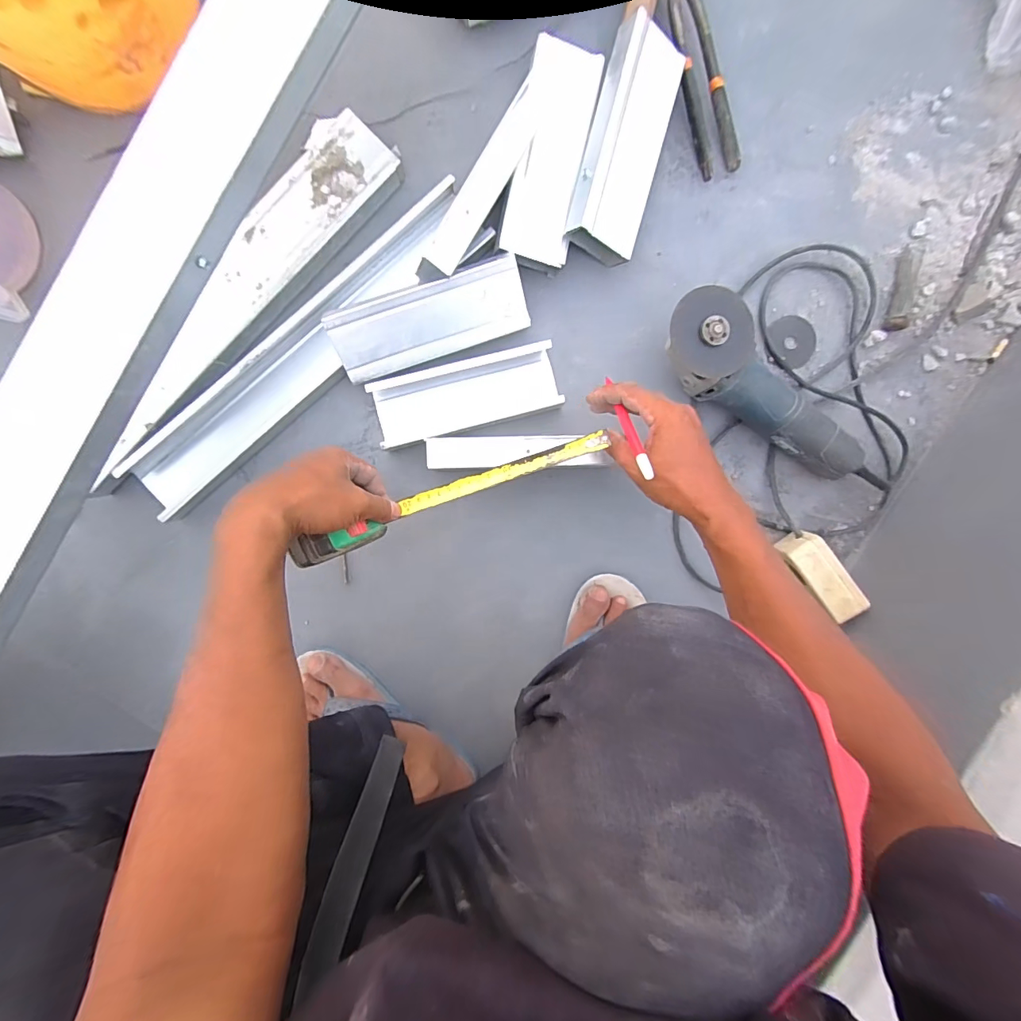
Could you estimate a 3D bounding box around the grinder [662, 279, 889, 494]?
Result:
[{"bbox_3d":[0.305,-0.123,0.515,0.335,0.073,0.083,32,92,-16],"label":"grinder"}]

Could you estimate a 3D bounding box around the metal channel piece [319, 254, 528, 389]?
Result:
[{"bbox_3d":[-0.090,-0.214,0.501,0.211,0.030,0.077,-19,128,0],"label":"metal channel piece"}]

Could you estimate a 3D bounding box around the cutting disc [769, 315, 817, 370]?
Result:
[{"bbox_3d":[0.350,-0.210,0.550,0.055,0.004,0.063,-34,99,0],"label":"cutting disc"}]

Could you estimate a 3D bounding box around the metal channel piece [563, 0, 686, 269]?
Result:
[{"bbox_3d":[0.125,-0.398,0.495,0.083,0.068,0.216,15,95,-4],"label":"metal channel piece"}]

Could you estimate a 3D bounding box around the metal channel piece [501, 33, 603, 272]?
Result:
[{"bbox_3d":[0.042,-0.389,0.498,0.080,0.053,0.223,11,95,-4],"label":"metal channel piece"}]

